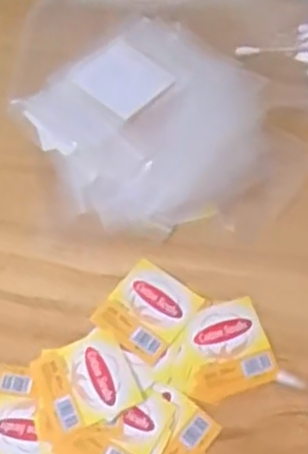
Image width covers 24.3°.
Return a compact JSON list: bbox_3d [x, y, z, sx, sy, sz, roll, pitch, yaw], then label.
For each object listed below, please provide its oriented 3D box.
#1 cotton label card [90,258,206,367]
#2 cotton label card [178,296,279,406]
[{"bbox_3d":[-0.003,0.040,0.349,0.039,0.004,0.042,34,70,16],"label":"cotton label card"},{"bbox_3d":[0.033,0.058,0.341,0.042,0.004,0.042,-18,65,-7],"label":"cotton label card"}]

